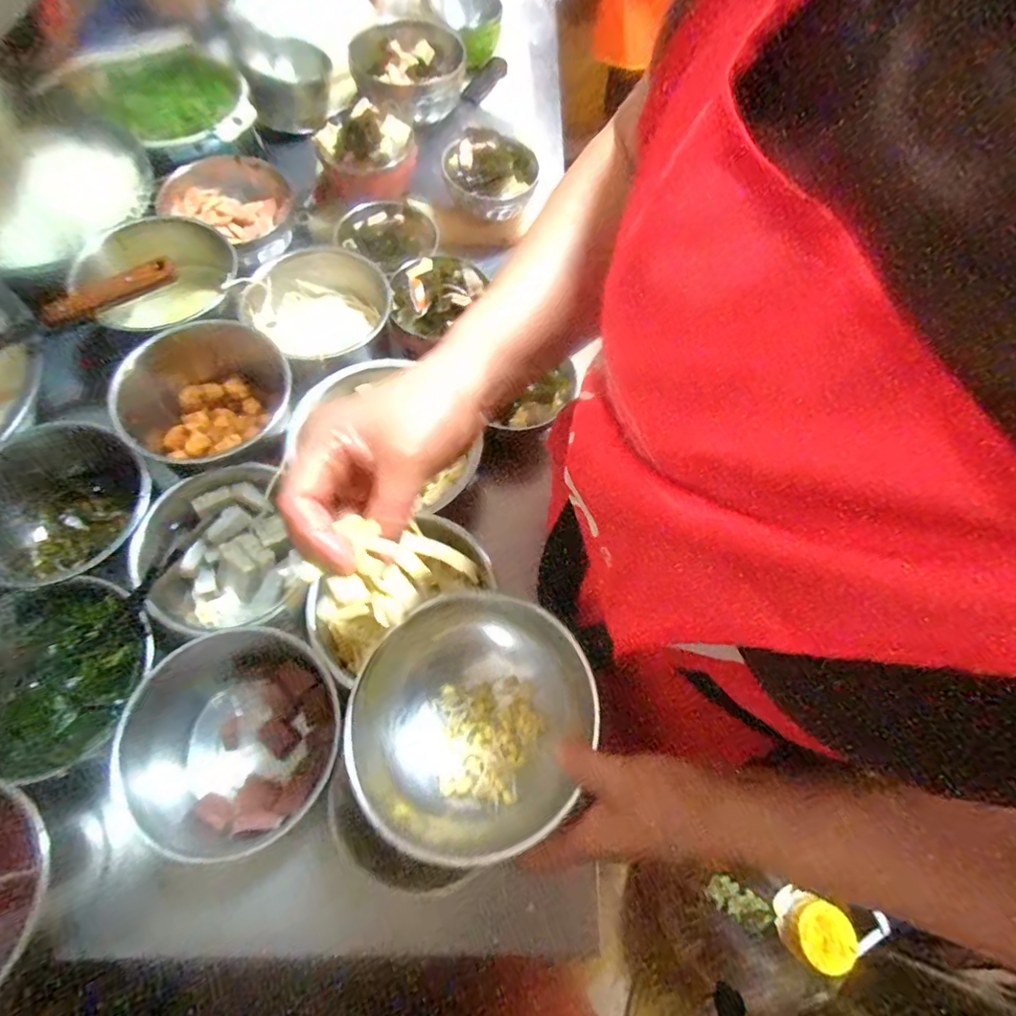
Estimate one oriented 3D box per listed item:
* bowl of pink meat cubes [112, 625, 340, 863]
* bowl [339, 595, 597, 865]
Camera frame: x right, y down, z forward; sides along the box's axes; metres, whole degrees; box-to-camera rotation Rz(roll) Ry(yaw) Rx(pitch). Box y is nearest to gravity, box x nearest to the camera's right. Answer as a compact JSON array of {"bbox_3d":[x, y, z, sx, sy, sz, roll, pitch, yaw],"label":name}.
[{"bbox_3d":[-0.212,0.180,0.444,0.143,0.081,0.154,1,66,-3],"label":"bowl of pink meat cubes"},{"bbox_3d":[-0.023,0.145,0.376,0.158,0.095,0.143,-30,71,-15],"label":"bowl"}]

